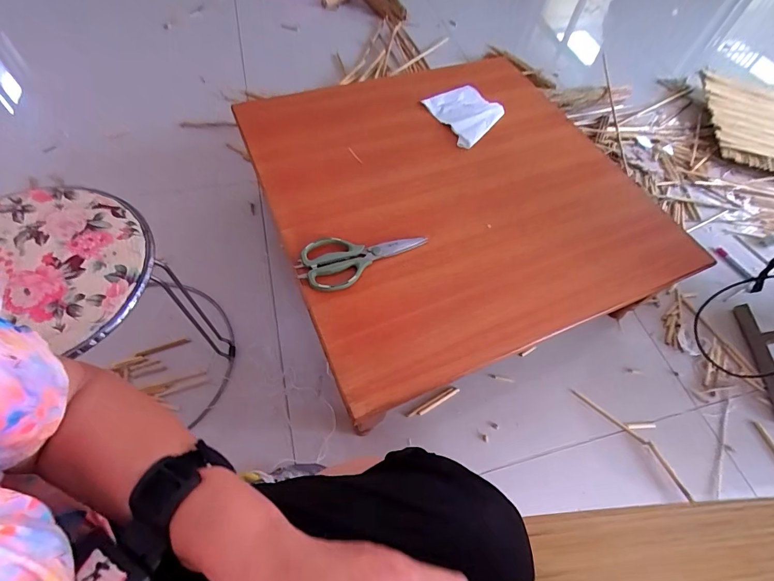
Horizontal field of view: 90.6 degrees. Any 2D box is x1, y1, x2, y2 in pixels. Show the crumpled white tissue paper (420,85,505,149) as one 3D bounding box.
[{"bbox_3d":[0.188,-0.427,0.917,0.178,0.037,0.187,-30,66,-21],"label":"crumpled white tissue paper"}]

